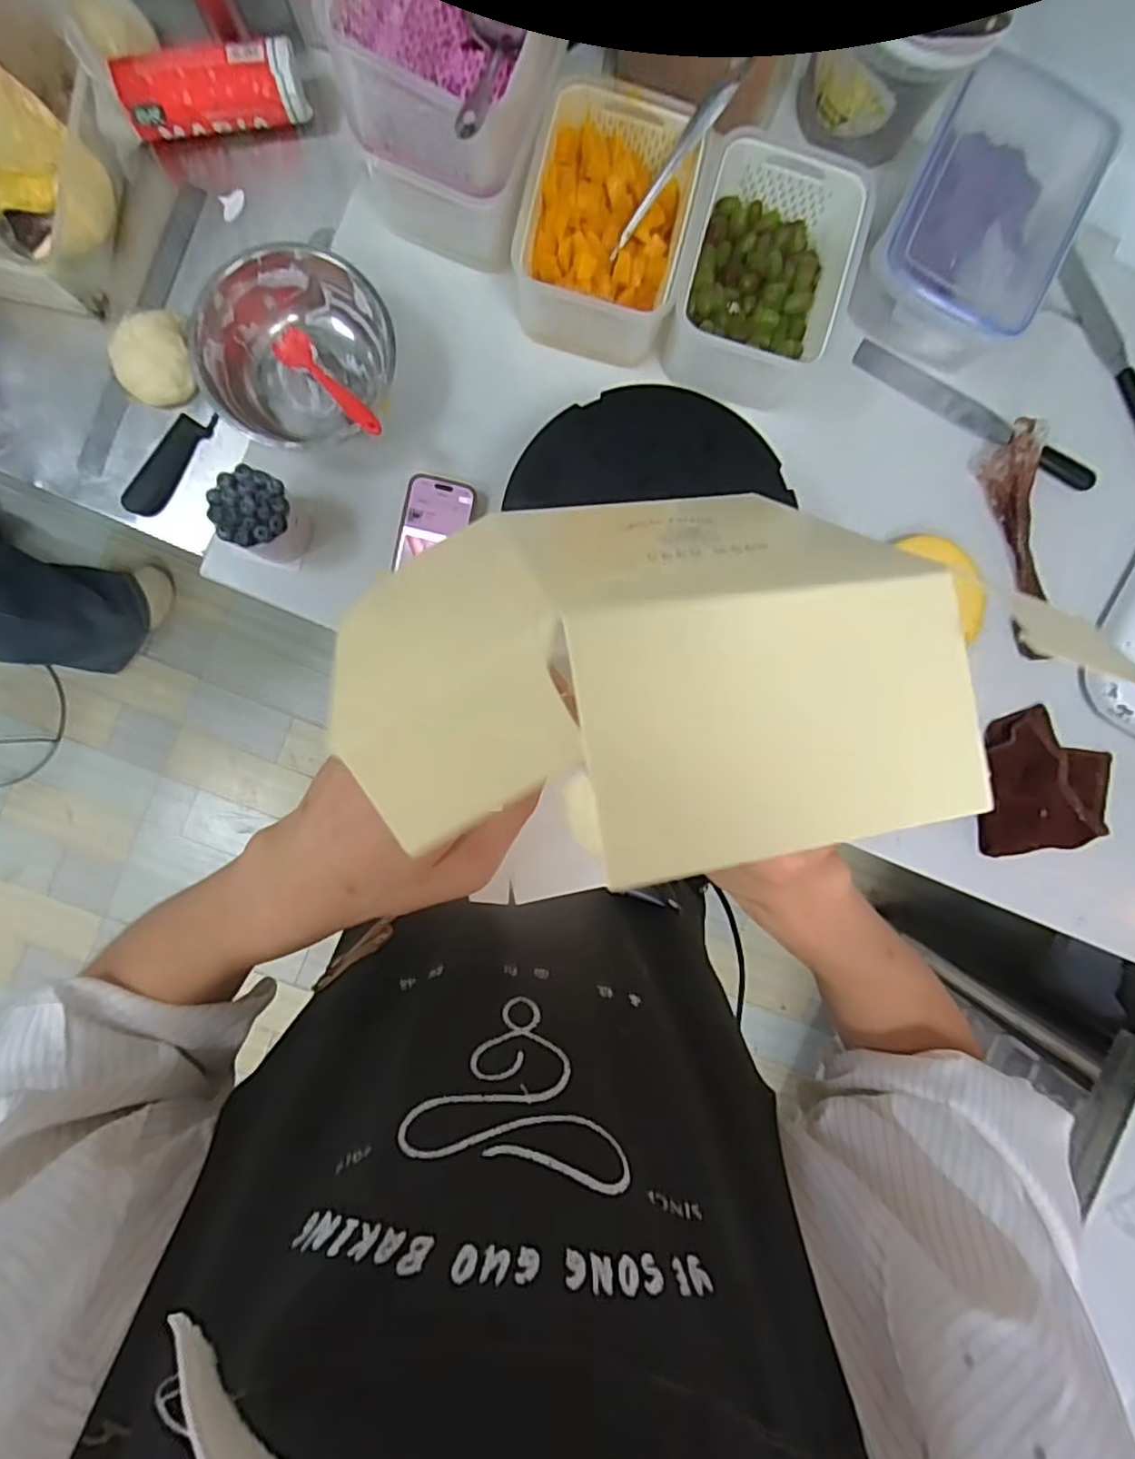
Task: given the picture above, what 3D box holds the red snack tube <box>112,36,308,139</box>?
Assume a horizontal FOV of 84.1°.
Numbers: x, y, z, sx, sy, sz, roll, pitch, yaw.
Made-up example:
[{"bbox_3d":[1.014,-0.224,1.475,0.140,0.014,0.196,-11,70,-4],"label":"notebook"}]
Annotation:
[{"bbox_3d":[-0.355,-0.644,0.635,0.170,0.049,0.056,-11,92,-3],"label":"red snack tube"}]

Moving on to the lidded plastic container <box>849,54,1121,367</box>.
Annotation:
[{"bbox_3d":[0.425,-0.526,0.658,0.166,0.086,0.234,25,90,-4],"label":"lidded plastic container"}]

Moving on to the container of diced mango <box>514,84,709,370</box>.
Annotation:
[{"bbox_3d":[0.038,-0.511,0.644,0.160,0.084,0.210,11,91,-4],"label":"container of diced mango"}]

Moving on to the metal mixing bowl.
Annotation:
[{"bbox_3d":[-0.274,-0.380,0.635,0.182,0.093,0.166,0,92,-3],"label":"metal mixing bowl"}]

